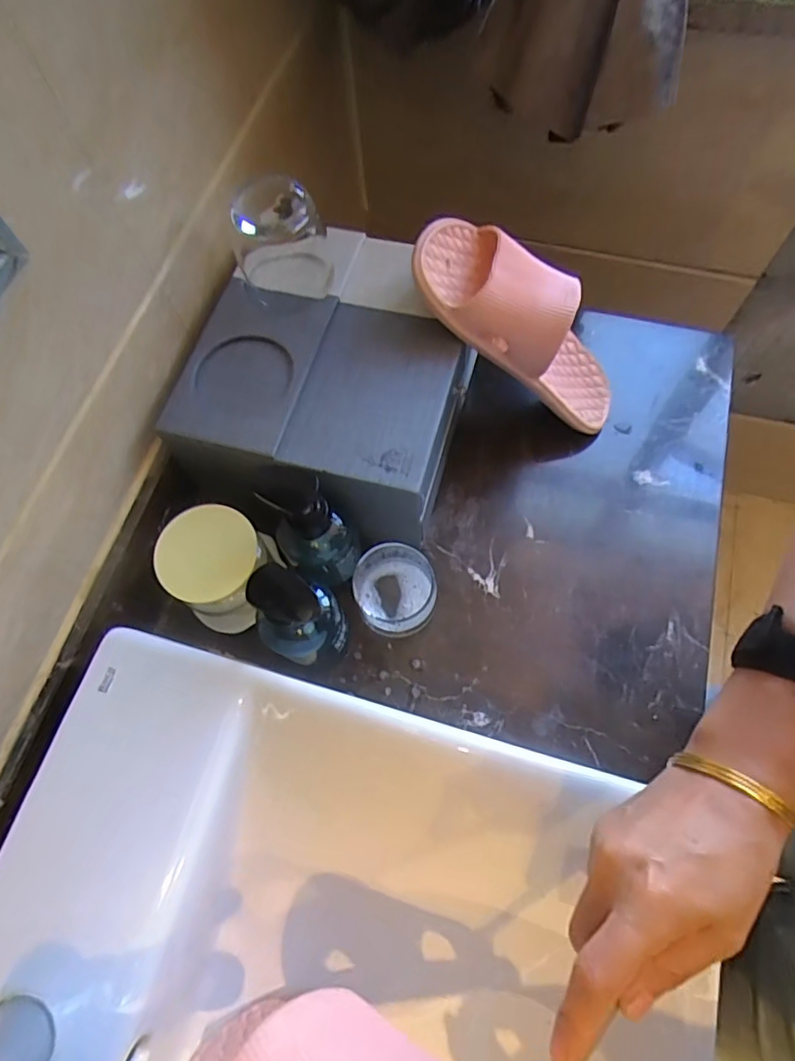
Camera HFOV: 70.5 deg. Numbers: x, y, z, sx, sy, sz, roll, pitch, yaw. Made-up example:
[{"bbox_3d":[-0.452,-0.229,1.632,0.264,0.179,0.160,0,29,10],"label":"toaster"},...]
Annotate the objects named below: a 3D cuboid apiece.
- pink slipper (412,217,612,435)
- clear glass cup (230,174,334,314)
[{"bbox_3d":[0.134,-0.189,0.509,0.081,0.265,0.093,-10,59,46],"label":"pink slipper"},{"bbox_3d":[-0.102,-0.250,0.484,0.082,0.085,0.066,-14,68,-3],"label":"clear glass cup"}]

